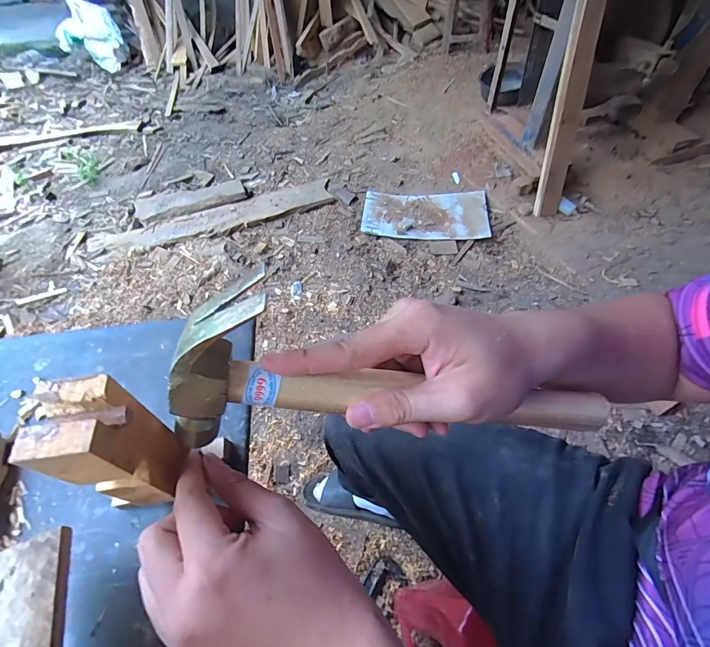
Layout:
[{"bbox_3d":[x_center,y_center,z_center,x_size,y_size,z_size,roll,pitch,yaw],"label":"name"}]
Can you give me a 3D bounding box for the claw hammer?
[{"bbox_3d":[0.049,0.039,0.220,0.287,0.086,0.046,10,51,-16],"label":"claw hammer"}]

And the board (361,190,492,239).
[{"bbox_3d":[0.314,-0.494,1.645,0.544,0.024,0.311,5,54,6],"label":"board"}]

